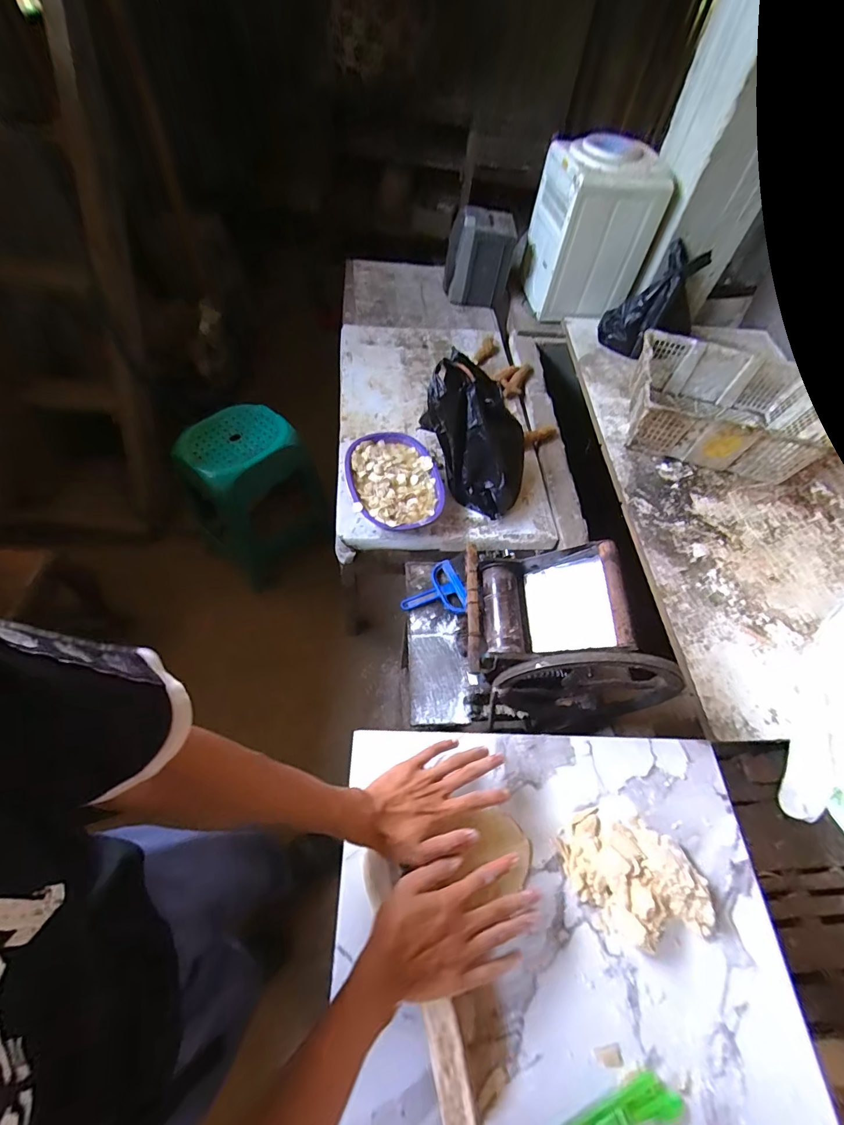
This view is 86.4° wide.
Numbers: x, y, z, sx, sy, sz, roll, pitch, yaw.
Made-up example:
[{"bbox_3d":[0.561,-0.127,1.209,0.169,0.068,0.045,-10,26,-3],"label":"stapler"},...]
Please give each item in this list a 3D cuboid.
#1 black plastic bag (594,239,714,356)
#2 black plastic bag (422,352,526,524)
[{"bbox_3d":[0.727,-0.851,1.450,0.118,0.343,0.158,-3,51,-50],"label":"black plastic bag"},{"bbox_3d":[0.144,-0.301,1.075,0.269,0.259,0.197,38,63,17],"label":"black plastic bag"}]

